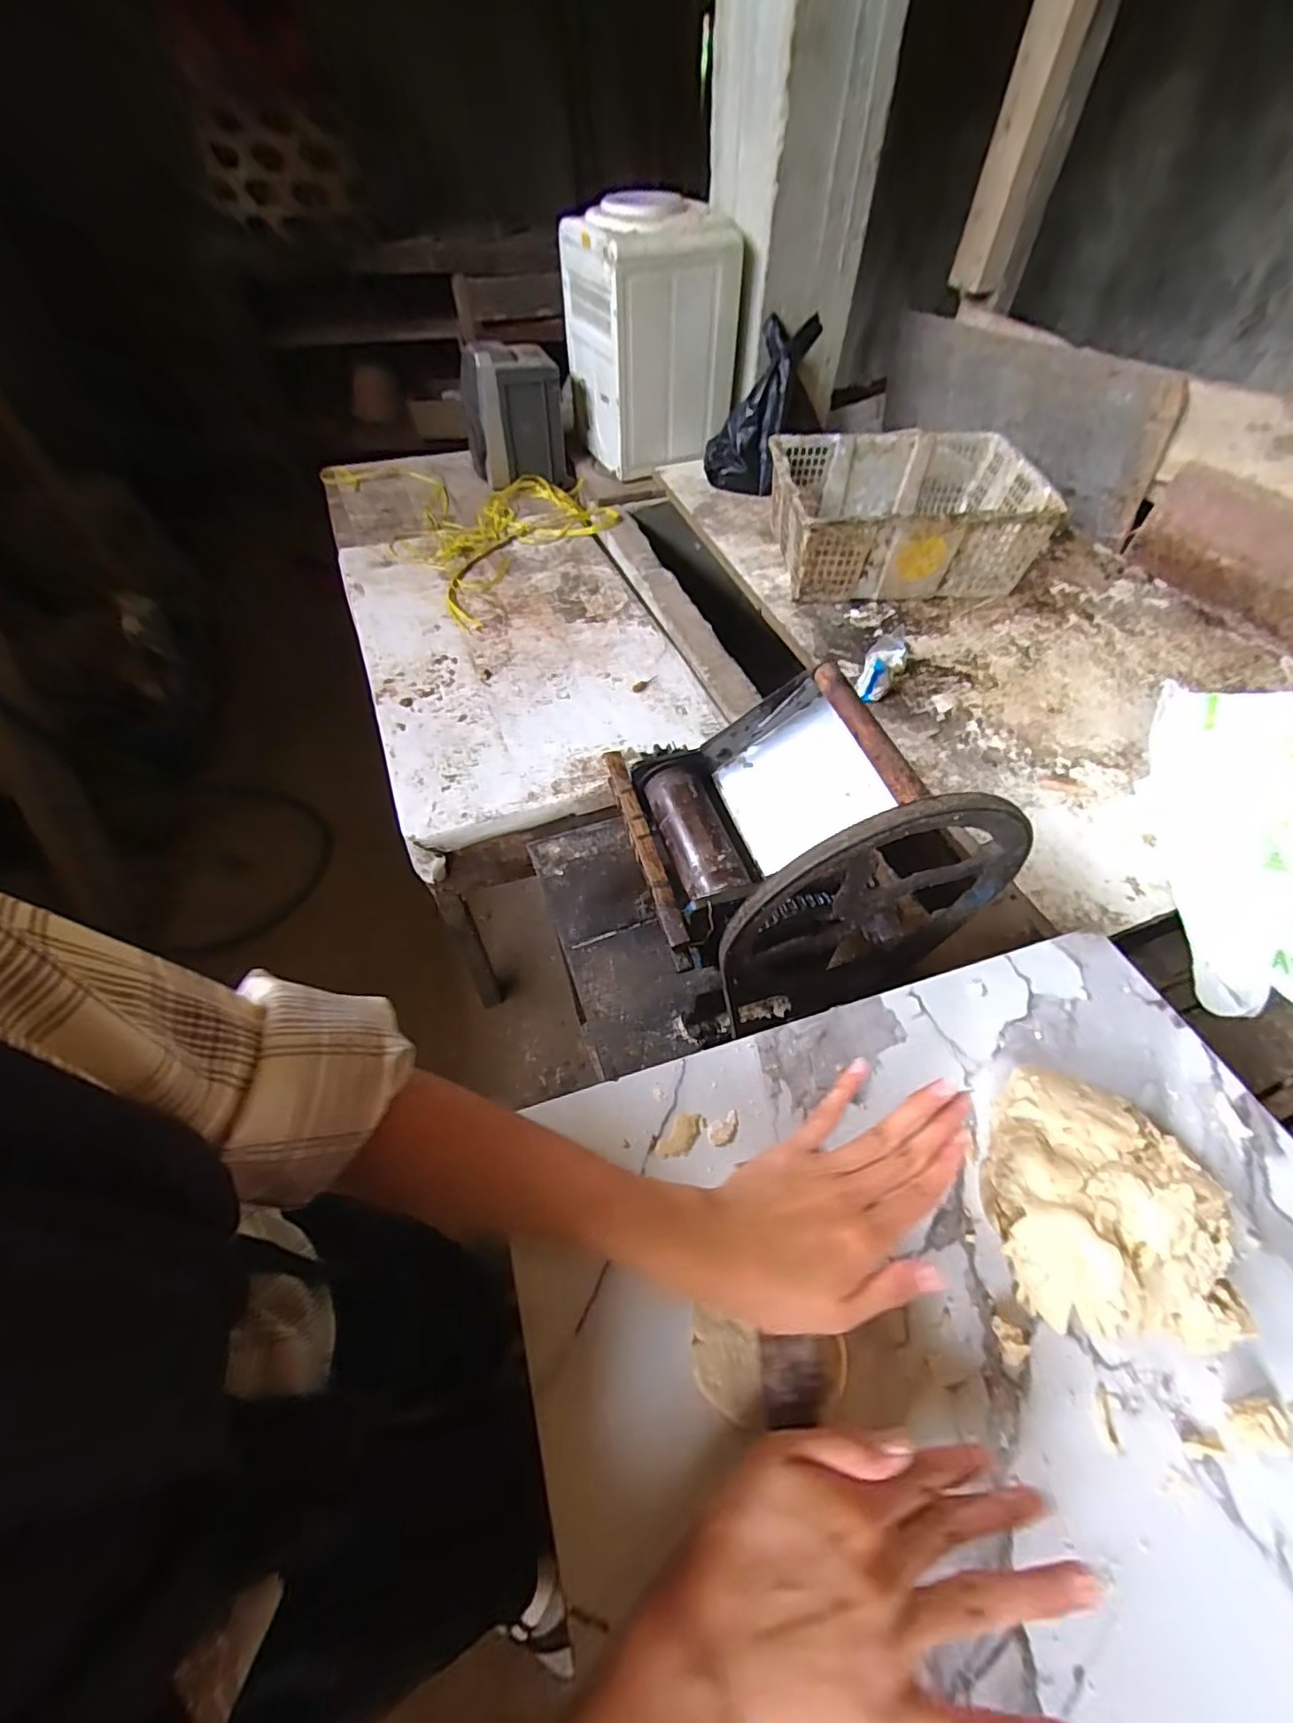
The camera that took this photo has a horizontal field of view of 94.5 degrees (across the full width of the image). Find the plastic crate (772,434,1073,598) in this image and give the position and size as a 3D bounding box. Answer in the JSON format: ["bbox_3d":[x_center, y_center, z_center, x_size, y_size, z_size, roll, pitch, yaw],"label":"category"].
[{"bbox_3d":[0.490,-0.674,1.184,0.475,0.178,0.344,-3,54,-1],"label":"plastic crate"}]

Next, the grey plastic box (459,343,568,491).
[{"bbox_3d":[-0.332,-1.108,1.497,0.247,0.261,0.225,-8,55,-6],"label":"grey plastic box"}]

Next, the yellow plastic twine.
[{"bbox_3d":[-0.387,-0.830,1.430,0.497,0.047,0.814,-30,60,-20],"label":"yellow plastic twine"}]

